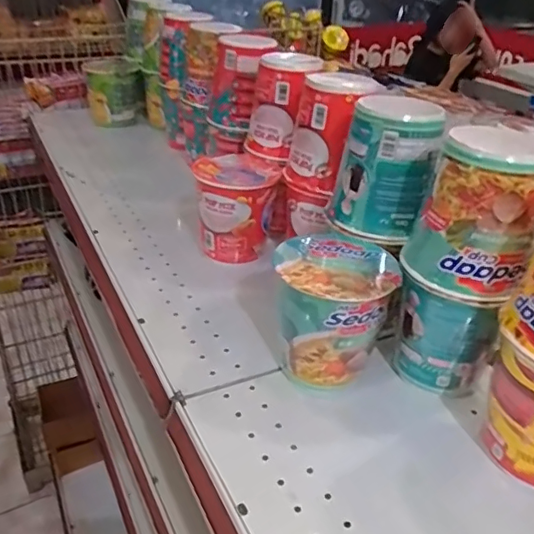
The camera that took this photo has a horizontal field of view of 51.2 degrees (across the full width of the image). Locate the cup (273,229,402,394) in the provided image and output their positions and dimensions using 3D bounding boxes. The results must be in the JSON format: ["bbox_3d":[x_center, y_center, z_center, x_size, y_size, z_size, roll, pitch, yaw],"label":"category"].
[{"bbox_3d":[0.060,0.039,0.500,0.095,0.119,0.111,11,32,15],"label":"cup"}]

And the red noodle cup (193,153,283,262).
[{"bbox_3d":[-0.036,-0.068,0.665,0.090,0.101,0.095,1,31,-1],"label":"red noodle cup"}]

